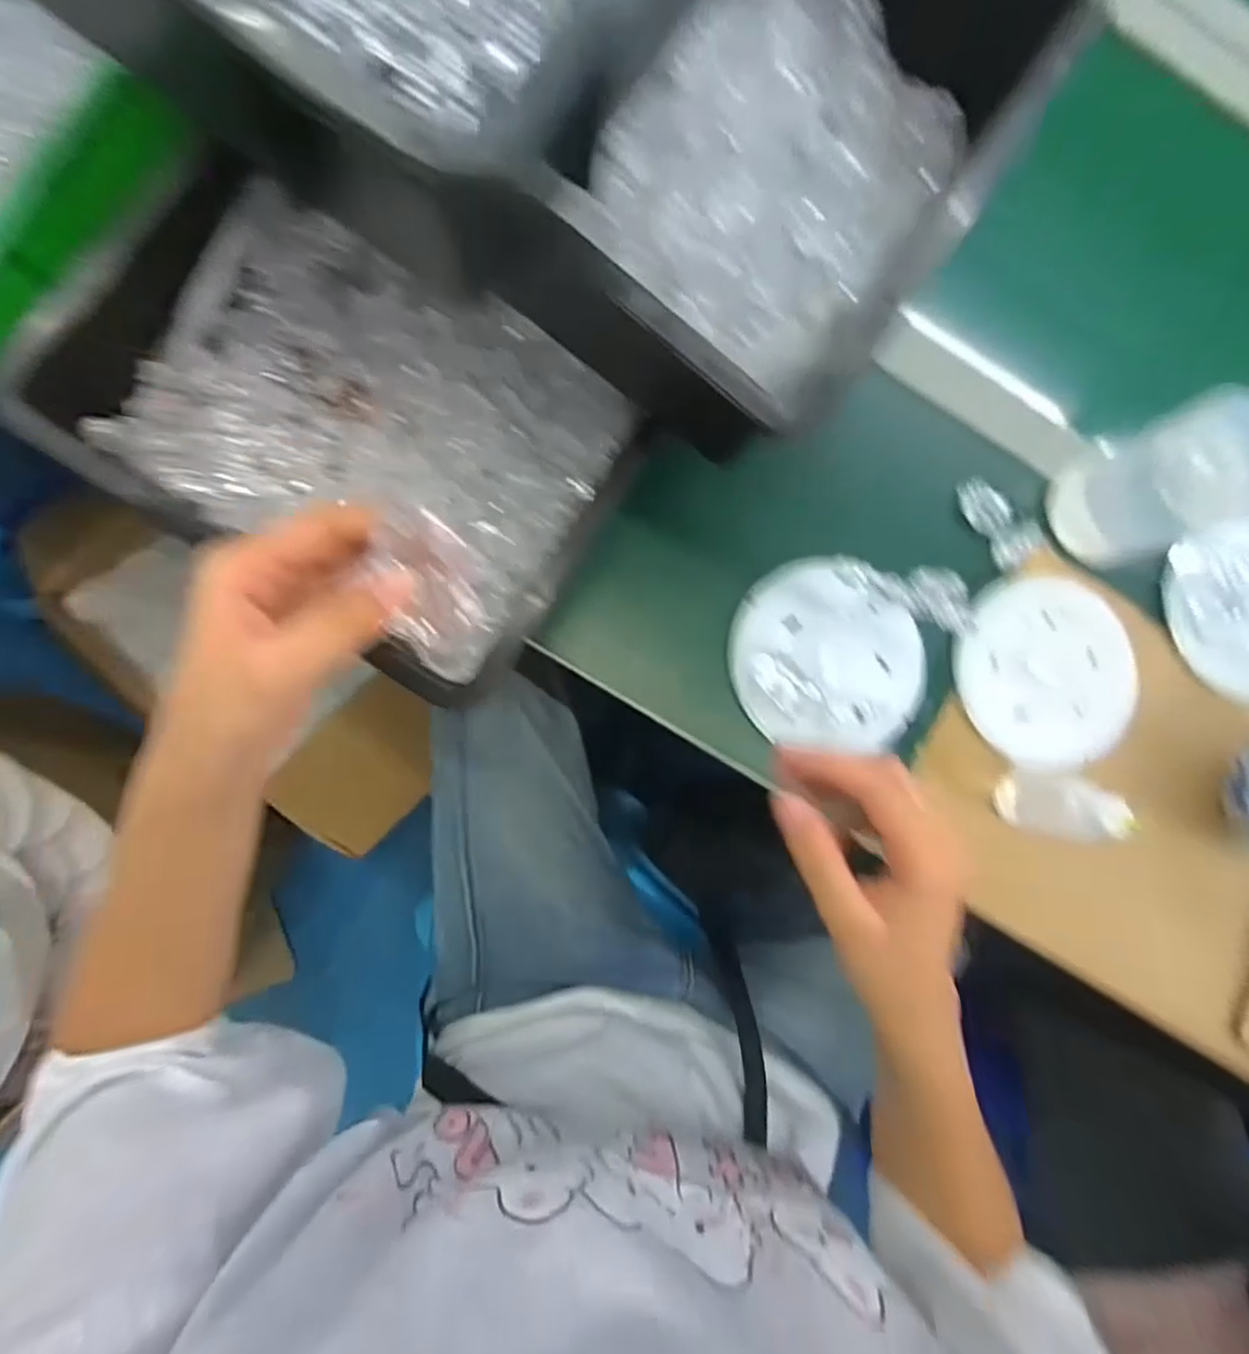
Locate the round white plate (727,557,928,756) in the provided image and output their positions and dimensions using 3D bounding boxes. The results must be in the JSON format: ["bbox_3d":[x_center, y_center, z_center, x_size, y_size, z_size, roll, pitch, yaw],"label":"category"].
[{"bbox_3d":[0.140,-0.014,0.442,0.133,0.013,0.119,3,86,-6],"label":"round white plate"}]

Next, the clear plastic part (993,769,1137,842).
[{"bbox_3d":[0.270,0.080,0.415,0.033,0.086,0.038,11,85,-6],"label":"clear plastic part"}]

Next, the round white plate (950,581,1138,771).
[{"bbox_3d":[0.297,-0.004,0.464,0.128,0.015,0.130,-8,87,-7],"label":"round white plate"}]

